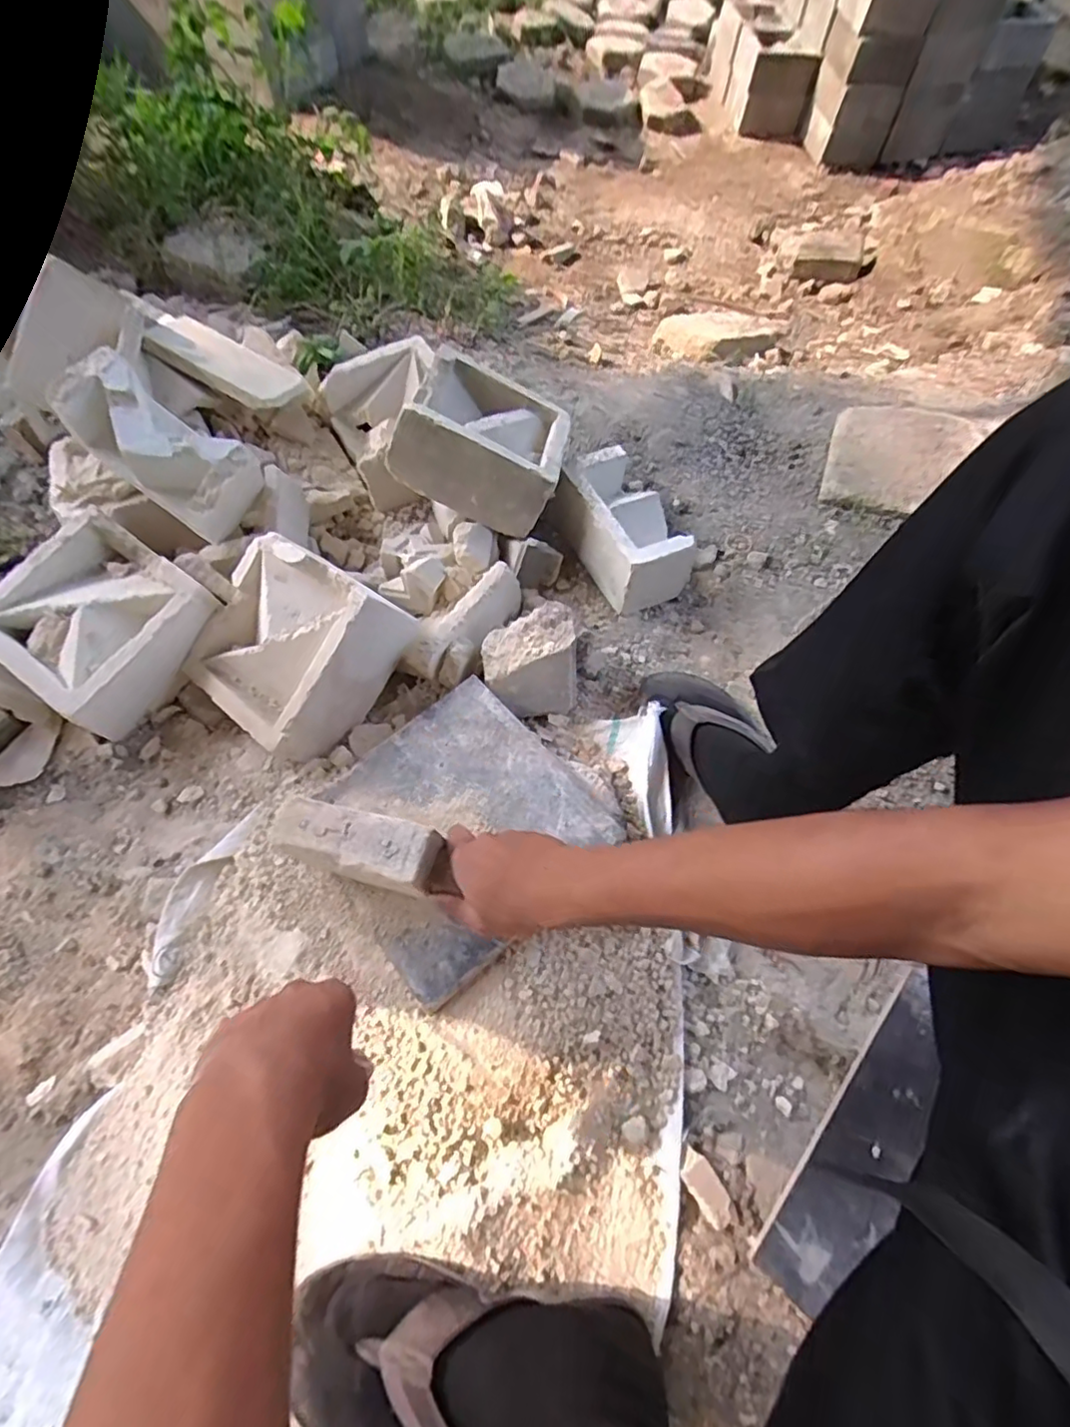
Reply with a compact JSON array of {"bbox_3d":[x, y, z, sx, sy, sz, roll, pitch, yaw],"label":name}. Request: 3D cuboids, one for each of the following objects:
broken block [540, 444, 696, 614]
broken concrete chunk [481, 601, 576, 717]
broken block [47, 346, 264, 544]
[{"bbox_3d":[0.118,-0.257,0.846,0.121,0.113,0.216,-25,65,-11],"label":"broken block"},{"bbox_3d":[-0.006,-0.065,0.730,0.109,0.075,0.092,-10,63,-4],"label":"broken concrete chunk"},{"bbox_3d":[-0.439,-0.313,0.745,0.209,0.115,0.096,35,64,-5],"label":"broken block"}]

